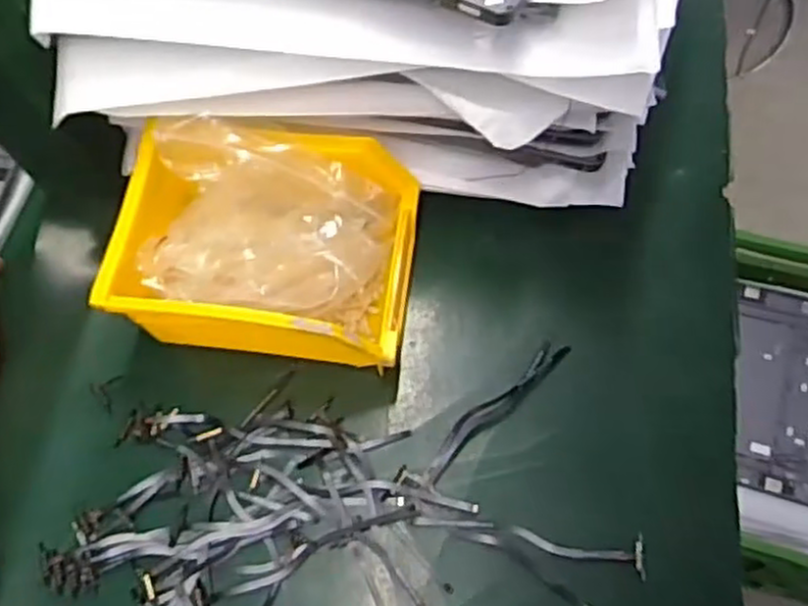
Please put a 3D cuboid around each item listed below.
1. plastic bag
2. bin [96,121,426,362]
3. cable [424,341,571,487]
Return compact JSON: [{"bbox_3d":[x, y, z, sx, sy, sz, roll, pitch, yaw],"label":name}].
[{"bbox_3d":[-0.066,-0.033,0.390,0.112,0.083,0.073,10,69,5],"label":"plastic bag"},{"bbox_3d":[-0.067,-0.024,0.386,0.135,0.082,0.106,8,68,4],"label":"bin"},{"bbox_3d":[0.047,0.055,0.397,0.105,0.007,0.014,-41,73,-14],"label":"cable"}]

